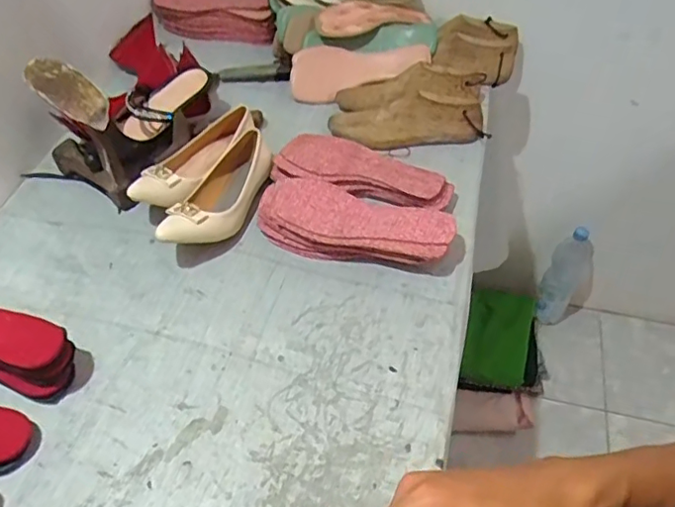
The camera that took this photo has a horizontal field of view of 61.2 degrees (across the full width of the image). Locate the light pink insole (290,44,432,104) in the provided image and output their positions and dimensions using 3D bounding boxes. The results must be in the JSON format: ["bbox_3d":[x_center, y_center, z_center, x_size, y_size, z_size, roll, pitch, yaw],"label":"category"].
[{"bbox_3d":[0.031,-0.321,0.987,0.244,0.096,0.044,-4,47,21],"label":"light pink insole"}]

